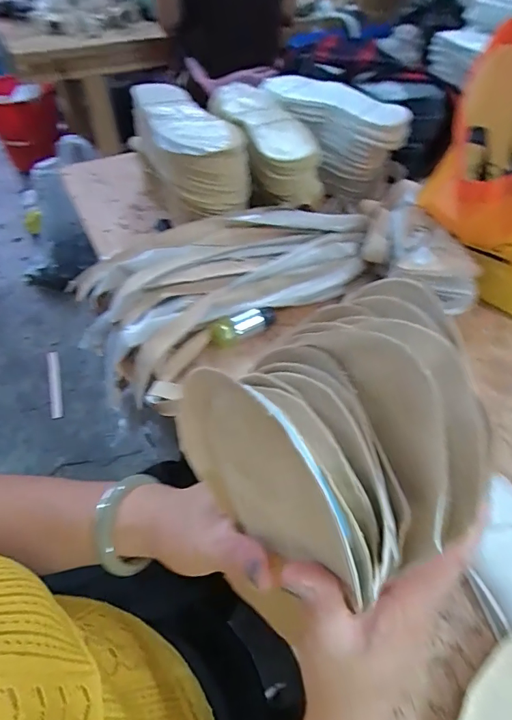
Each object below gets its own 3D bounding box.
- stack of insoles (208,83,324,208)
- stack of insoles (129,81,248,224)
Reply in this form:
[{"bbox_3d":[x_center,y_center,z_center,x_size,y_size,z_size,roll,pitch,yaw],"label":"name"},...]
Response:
[{"bbox_3d":[0.015,-0.333,0.651,0.122,0.088,0.238,-12,53,-11],"label":"stack of insoles"},{"bbox_3d":[-0.105,-0.319,0.630,0.110,0.105,0.260,-21,55,-17],"label":"stack of insoles"}]

